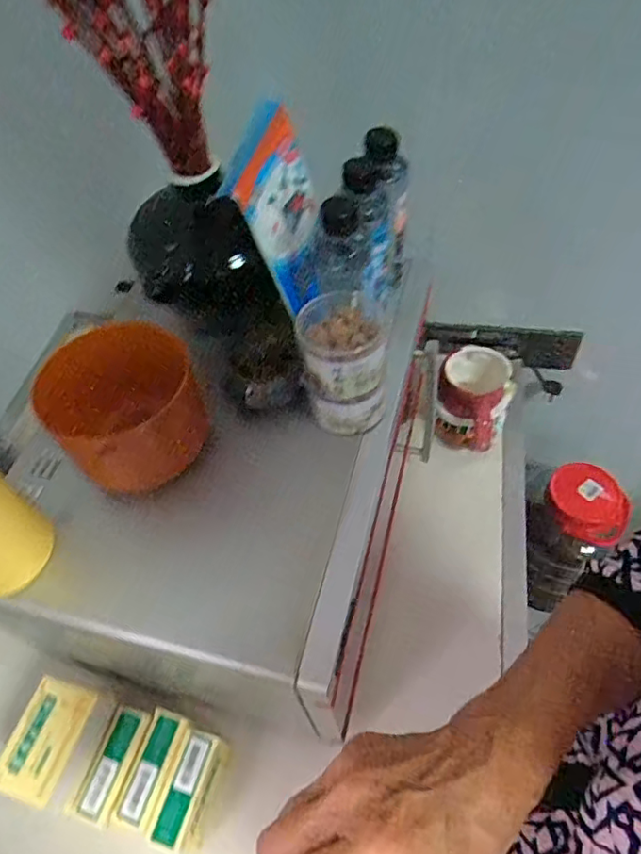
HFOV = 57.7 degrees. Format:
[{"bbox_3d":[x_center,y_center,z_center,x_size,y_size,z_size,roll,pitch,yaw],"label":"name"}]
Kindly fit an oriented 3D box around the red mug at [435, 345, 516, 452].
[{"bbox_3d":[0.219,-0.040,0.844,0.106,0.101,0.112,7,53,6],"label":"red mug"}]

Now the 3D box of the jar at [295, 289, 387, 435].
[{"bbox_3d":[0.019,-0.052,0.526,0.074,0.115,0.075,0,53,1],"label":"jar"}]

